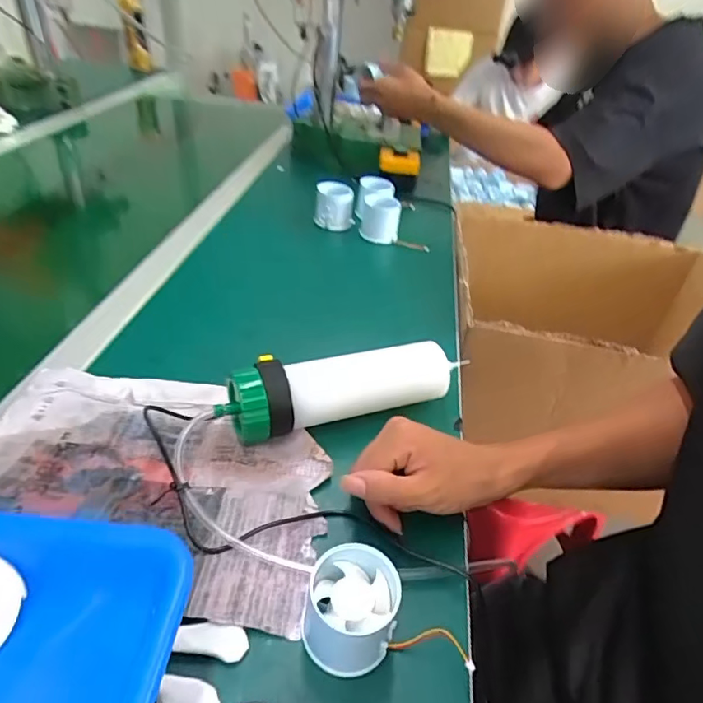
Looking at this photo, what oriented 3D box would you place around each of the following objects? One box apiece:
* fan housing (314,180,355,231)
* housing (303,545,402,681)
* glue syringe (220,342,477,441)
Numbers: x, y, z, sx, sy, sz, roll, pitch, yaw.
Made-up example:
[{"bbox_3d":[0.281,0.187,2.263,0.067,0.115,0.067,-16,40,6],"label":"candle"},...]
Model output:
[{"bbox_3d":[-0.024,-0.218,0.748,0.055,0.058,0.051,-1,39,-8],"label":"fan housing"},{"bbox_3d":[0.000,0.151,0.292,0.051,0.053,0.046,2,38,-5],"label":"housing"},{"bbox_3d":[-0.004,0.029,0.434,0.220,0.058,0.053,-12,42,-23],"label":"glue syringe"}]

